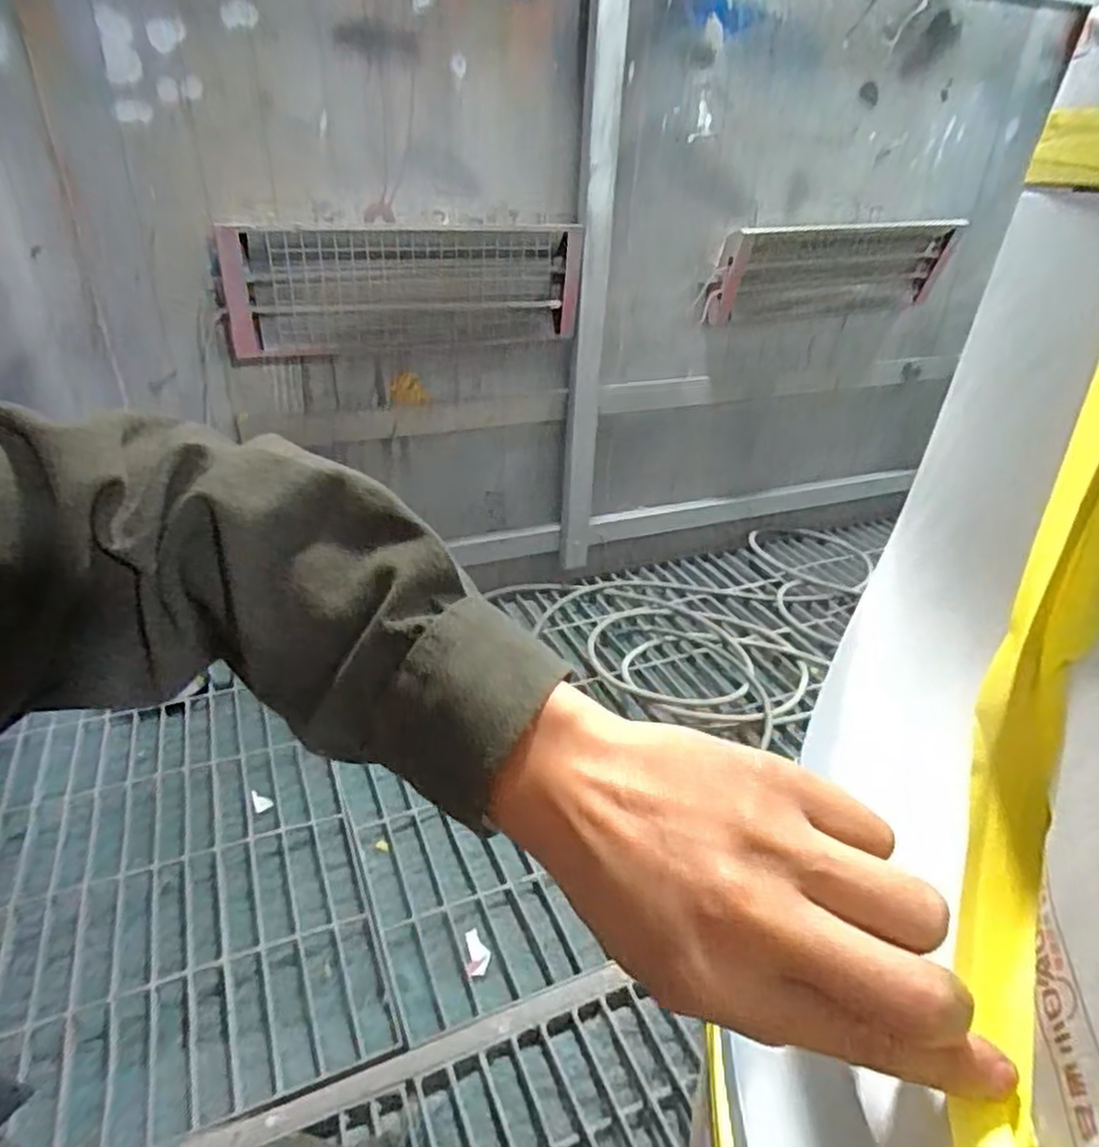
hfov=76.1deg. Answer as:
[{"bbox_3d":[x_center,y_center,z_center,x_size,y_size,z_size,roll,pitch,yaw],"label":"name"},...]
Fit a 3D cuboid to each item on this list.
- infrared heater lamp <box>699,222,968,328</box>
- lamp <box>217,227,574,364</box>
[{"bbox_3d":[0.685,-0.722,1.695,0.686,0.234,0.058,-10,50,-16],"label":"infrared heater lamp"},{"bbox_3d":[-0.243,-0.526,1.296,0.669,0.207,0.072,-12,34,-23],"label":"lamp"}]

